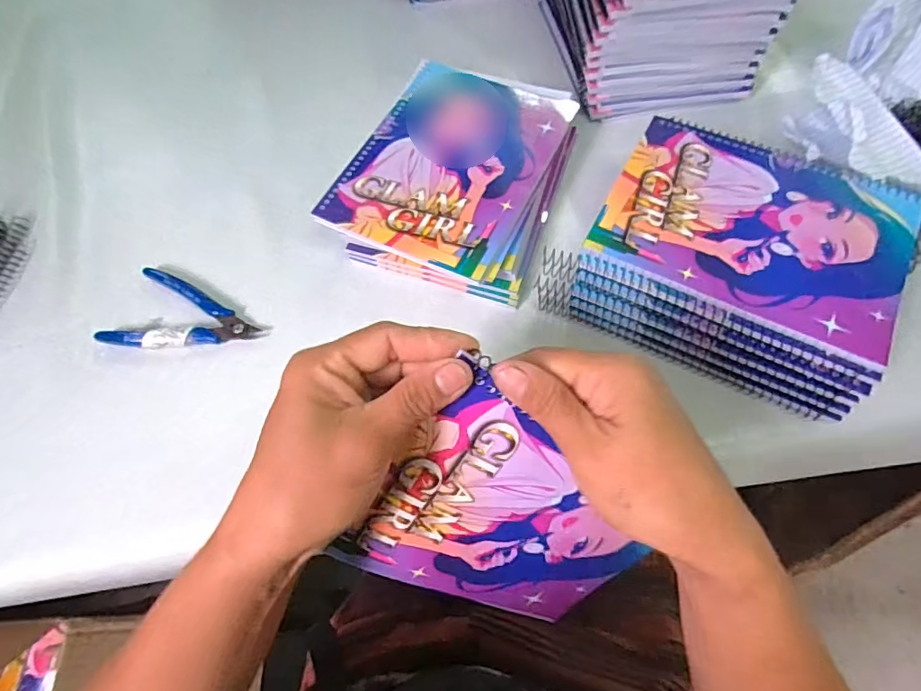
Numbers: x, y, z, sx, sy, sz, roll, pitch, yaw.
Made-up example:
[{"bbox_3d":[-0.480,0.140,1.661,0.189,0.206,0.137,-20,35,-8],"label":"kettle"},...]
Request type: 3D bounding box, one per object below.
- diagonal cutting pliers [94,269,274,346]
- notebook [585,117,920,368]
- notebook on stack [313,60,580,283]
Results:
[{"bbox_3d":[-0.217,-0.016,0.400,0.118,0.014,0.069,21,67,11],"label":"diagonal cutting pliers"},{"bbox_3d":[0.206,-0.086,0.356,0.193,0.009,0.145,26,68,13],"label":"notebook"},{"bbox_3d":[-0.006,-0.156,0.418,0.144,0.007,0.204,23,67,12],"label":"notebook on stack"}]

